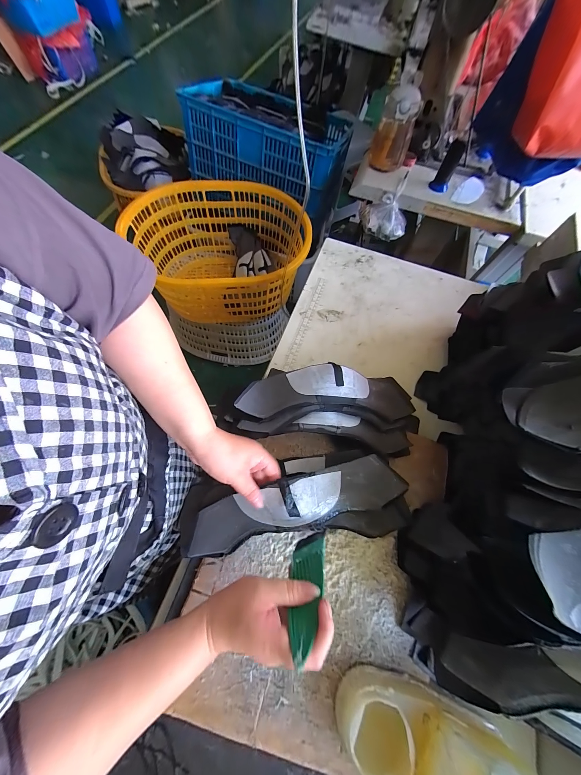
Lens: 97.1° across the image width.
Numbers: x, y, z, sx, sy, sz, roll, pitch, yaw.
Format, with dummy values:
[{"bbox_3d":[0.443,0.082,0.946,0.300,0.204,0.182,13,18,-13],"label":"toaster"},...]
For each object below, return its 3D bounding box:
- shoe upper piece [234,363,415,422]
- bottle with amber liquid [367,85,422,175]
[{"bbox_3d":[0.074,0.013,0.443,0.302,0.080,0.089,0,68,-4],"label":"shoe upper piece"},{"bbox_3d":[0.318,-0.776,0.778,0.111,0.181,0.093,17,68,2],"label":"bottle with amber liquid"}]

